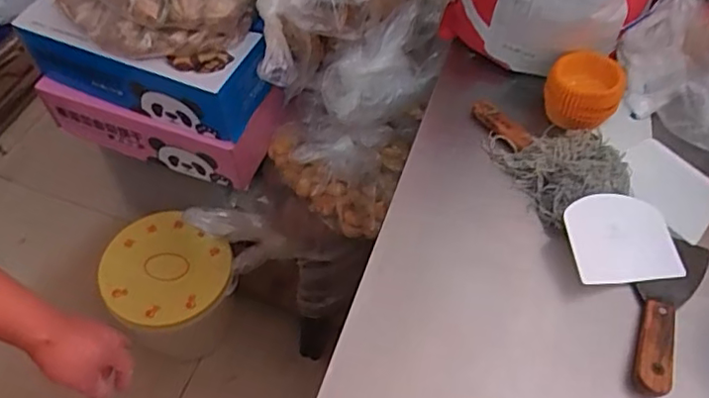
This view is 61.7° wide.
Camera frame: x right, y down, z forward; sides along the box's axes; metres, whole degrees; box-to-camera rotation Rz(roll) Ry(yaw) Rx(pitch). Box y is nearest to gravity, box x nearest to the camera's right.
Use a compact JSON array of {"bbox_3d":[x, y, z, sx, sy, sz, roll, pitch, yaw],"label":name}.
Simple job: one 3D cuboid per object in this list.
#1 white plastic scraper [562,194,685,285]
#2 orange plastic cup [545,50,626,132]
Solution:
[{"bbox_3d":[0.278,0.041,0.623,0.116,0.009,0.093,-3,67,-14],"label":"white plastic scraper"},{"bbox_3d":[0.272,-0.129,0.709,0.087,0.064,0.073,22,56,12],"label":"orange plastic cup"}]

